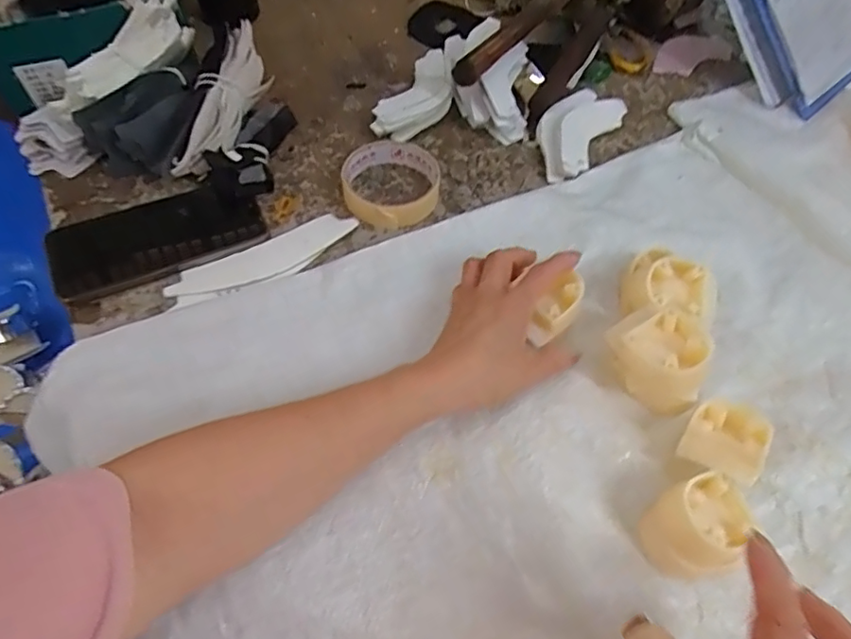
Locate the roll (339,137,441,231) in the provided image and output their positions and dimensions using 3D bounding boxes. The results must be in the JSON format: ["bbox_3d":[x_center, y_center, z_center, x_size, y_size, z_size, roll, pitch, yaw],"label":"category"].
[{"bbox_3d":[-0.030,-0.121,0.496,0.083,0.021,0.088,2,57,-1],"label":"roll"}]

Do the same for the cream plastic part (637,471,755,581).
[{"bbox_3d":[0.164,0.125,0.337,0.057,0.041,0.049,-23,61,-16],"label":"cream plastic part"}]

